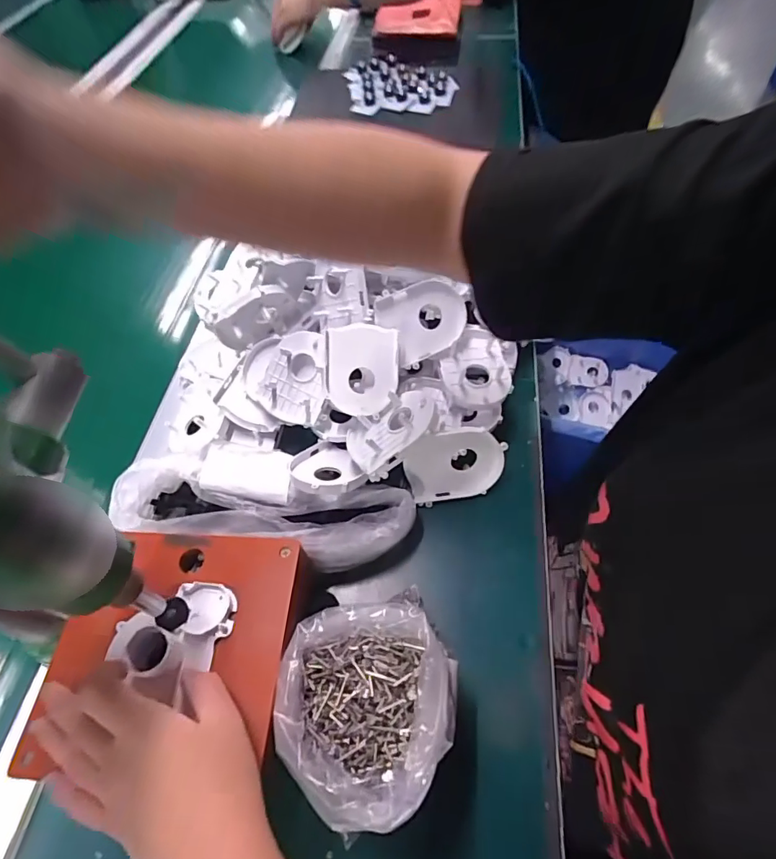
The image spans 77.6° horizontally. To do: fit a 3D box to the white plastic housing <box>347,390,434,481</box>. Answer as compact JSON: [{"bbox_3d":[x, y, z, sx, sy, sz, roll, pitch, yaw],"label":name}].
[{"bbox_3d":[0.002,-0.002,0.417,0.082,0.016,0.066,-40,41,6],"label":"white plastic housing"}]

